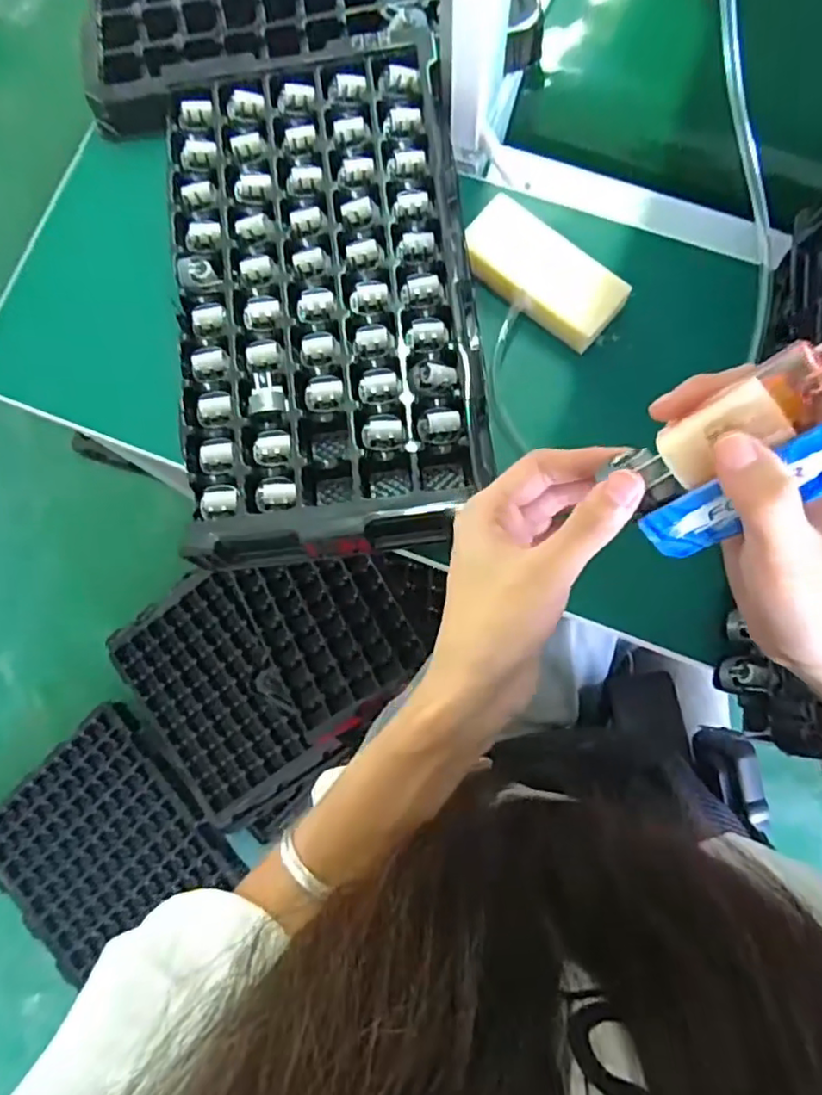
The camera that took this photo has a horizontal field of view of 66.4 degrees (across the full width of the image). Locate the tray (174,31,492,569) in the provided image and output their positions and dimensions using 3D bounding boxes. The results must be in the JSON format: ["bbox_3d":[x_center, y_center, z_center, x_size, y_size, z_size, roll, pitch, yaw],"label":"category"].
[{"bbox_3d":[-0.060,-0.172,0.436,0.202,0.041,0.349,-8,82,4],"label":"tray"}]

